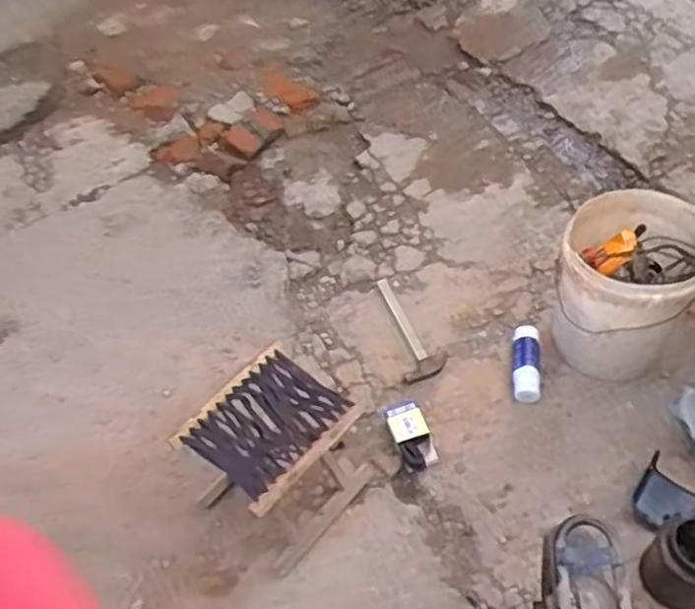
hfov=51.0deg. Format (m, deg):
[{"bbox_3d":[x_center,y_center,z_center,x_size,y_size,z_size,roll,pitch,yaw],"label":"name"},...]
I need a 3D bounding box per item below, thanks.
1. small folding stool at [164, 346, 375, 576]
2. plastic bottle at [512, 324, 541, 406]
[{"bbox_3d":[-0.140,0.320,1.503,0.253,0.301,0.285,31,59,27],"label":"small folding stool"},{"bbox_3d":[0.431,0.139,1.742,0.067,0.059,0.188,4,61,4],"label":"plastic bottle"}]

